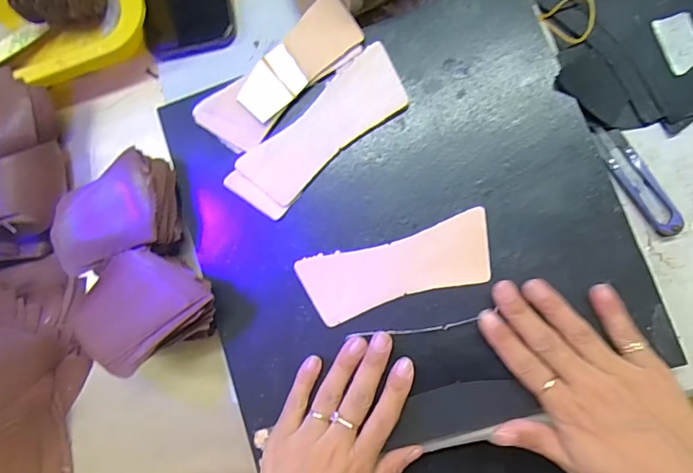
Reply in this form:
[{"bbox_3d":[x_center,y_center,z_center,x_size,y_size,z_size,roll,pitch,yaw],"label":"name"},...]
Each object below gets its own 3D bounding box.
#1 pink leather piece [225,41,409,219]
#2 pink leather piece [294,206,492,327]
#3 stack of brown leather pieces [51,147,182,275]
[{"bbox_3d":[-0.021,-0.077,0.359,0.150,0.004,0.052,-42,83,5],"label":"pink leather piece"},{"bbox_3d":[0.037,0.024,0.346,0.137,0.004,0.050,-17,84,7],"label":"pink leather piece"},{"bbox_3d":[-0.175,-0.017,0.357,0.086,0.035,0.071,-17,84,6],"label":"stack of brown leather pieces"}]

